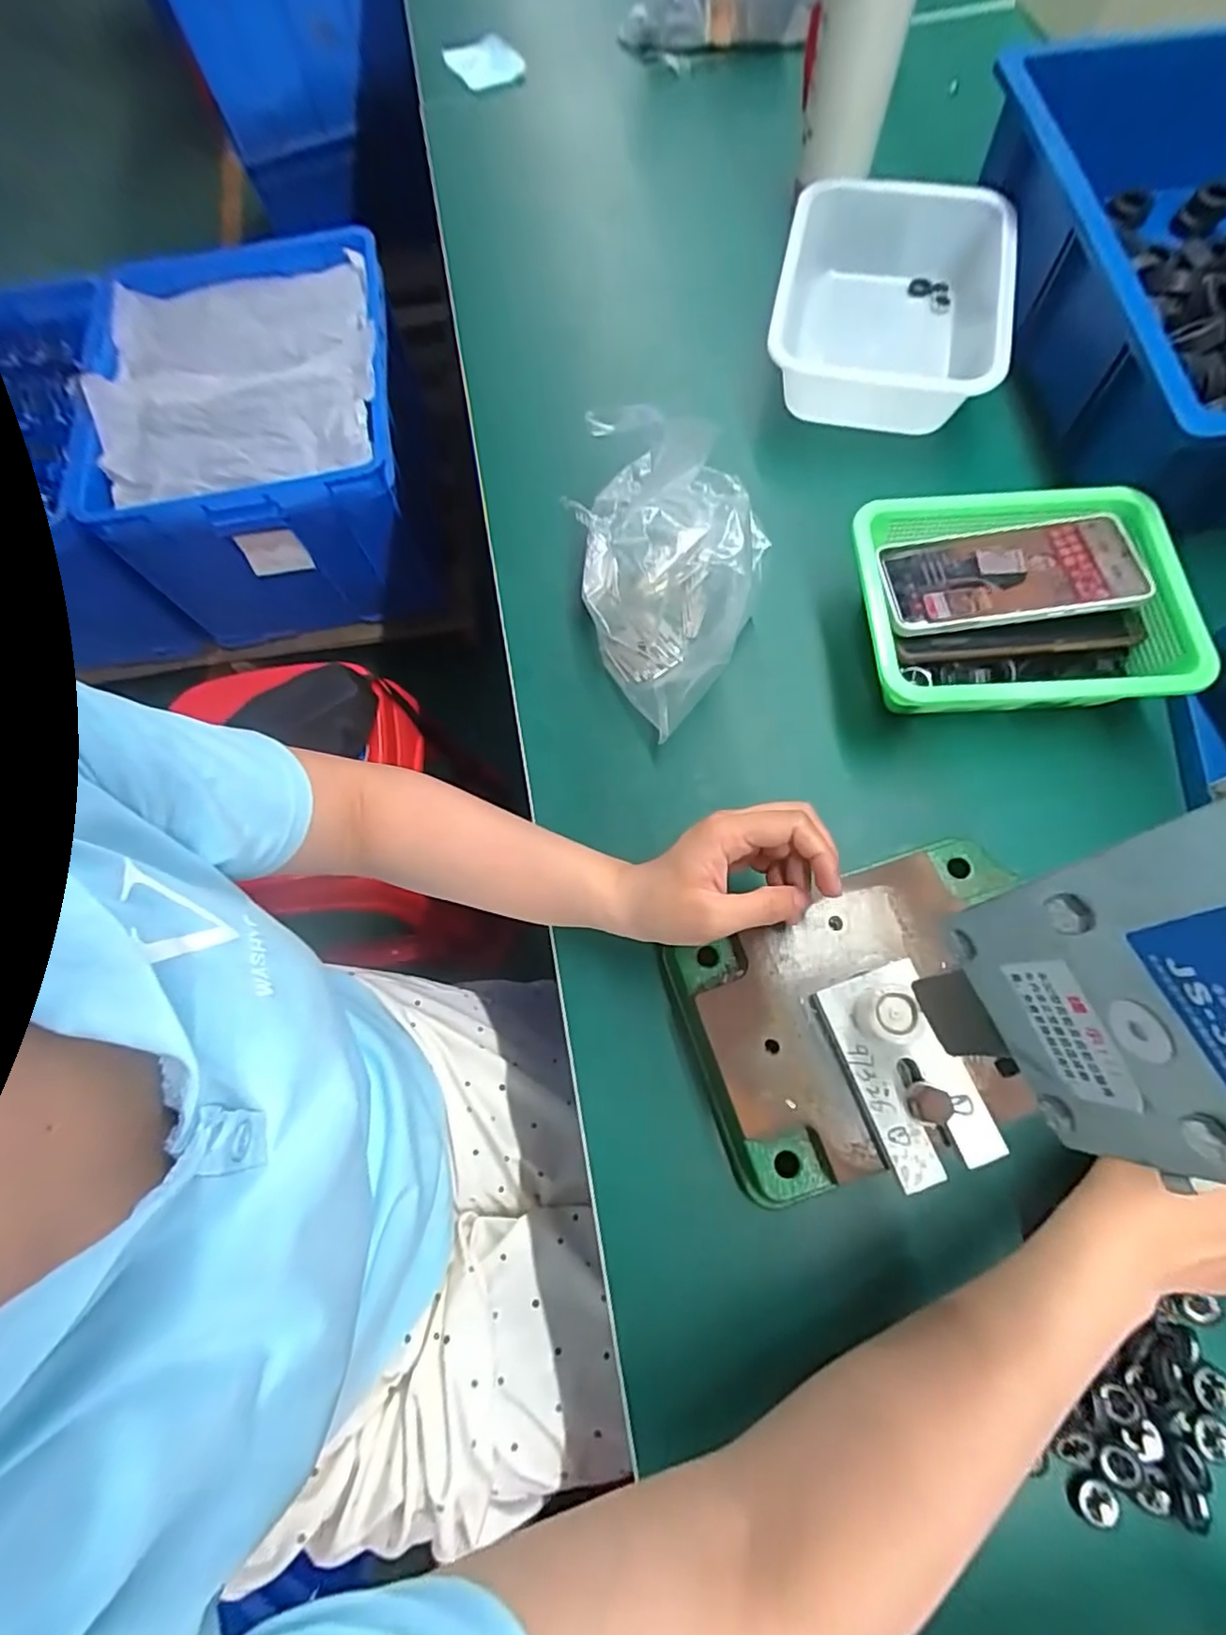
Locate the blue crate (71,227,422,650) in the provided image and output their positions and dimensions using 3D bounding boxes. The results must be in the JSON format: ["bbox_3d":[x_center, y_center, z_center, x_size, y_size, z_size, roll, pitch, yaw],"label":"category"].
[{"bbox_3d":[-0.631,-0.714,1.216,0.498,0.331,0.646,-9,71,-1],"label":"blue crate"}]

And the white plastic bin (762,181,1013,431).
[{"bbox_3d":[0.240,-0.439,0.560,0.188,0.075,0.254,12,72,6],"label":"white plastic bin"}]

